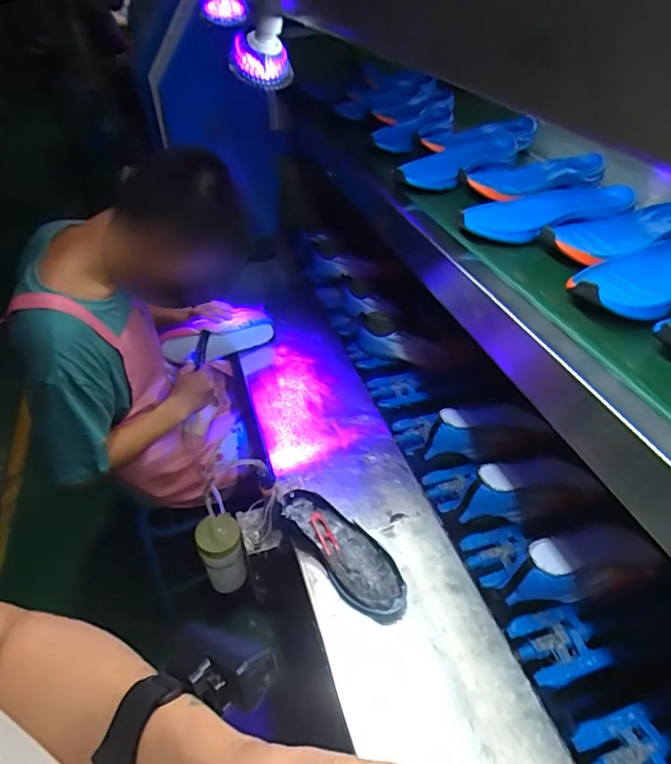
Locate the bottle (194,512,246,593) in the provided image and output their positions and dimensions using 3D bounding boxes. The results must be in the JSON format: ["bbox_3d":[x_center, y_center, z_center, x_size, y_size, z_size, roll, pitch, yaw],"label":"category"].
[{"bbox_3d":[-0.196,0.297,0.869,0.070,0.118,0.086,-16,44,-14],"label":"bottle"}]

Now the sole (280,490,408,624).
[{"bbox_3d":[0.016,0.255,0.759,0.090,0.050,0.238,-30,49,-26],"label":"sole"}]

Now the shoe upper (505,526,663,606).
[{"bbox_3d":[0.367,0.270,0.748,0.240,0.098,0.091,-8,42,-5],"label":"shoe upper"}]

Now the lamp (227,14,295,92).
[{"bbox_3d":[-0.105,-0.455,0.697,0.087,0.088,0.081,-7,42,-4],"label":"lamp"}]

